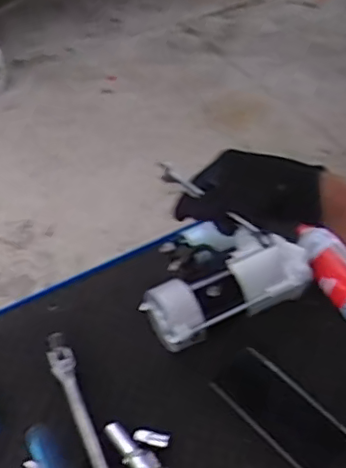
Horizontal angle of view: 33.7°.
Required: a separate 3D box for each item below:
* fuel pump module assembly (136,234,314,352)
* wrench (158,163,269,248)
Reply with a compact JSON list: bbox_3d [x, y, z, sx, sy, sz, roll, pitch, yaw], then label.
[{"bbox_3d":[0.075,0.060,0.732,0.226,0.068,0.109,-18,49,-19],"label":"fuel pump module assembly"},{"bbox_3d":[0.042,-0.033,0.626,0.153,0.023,0.013,37,55,13],"label":"wrench"}]

